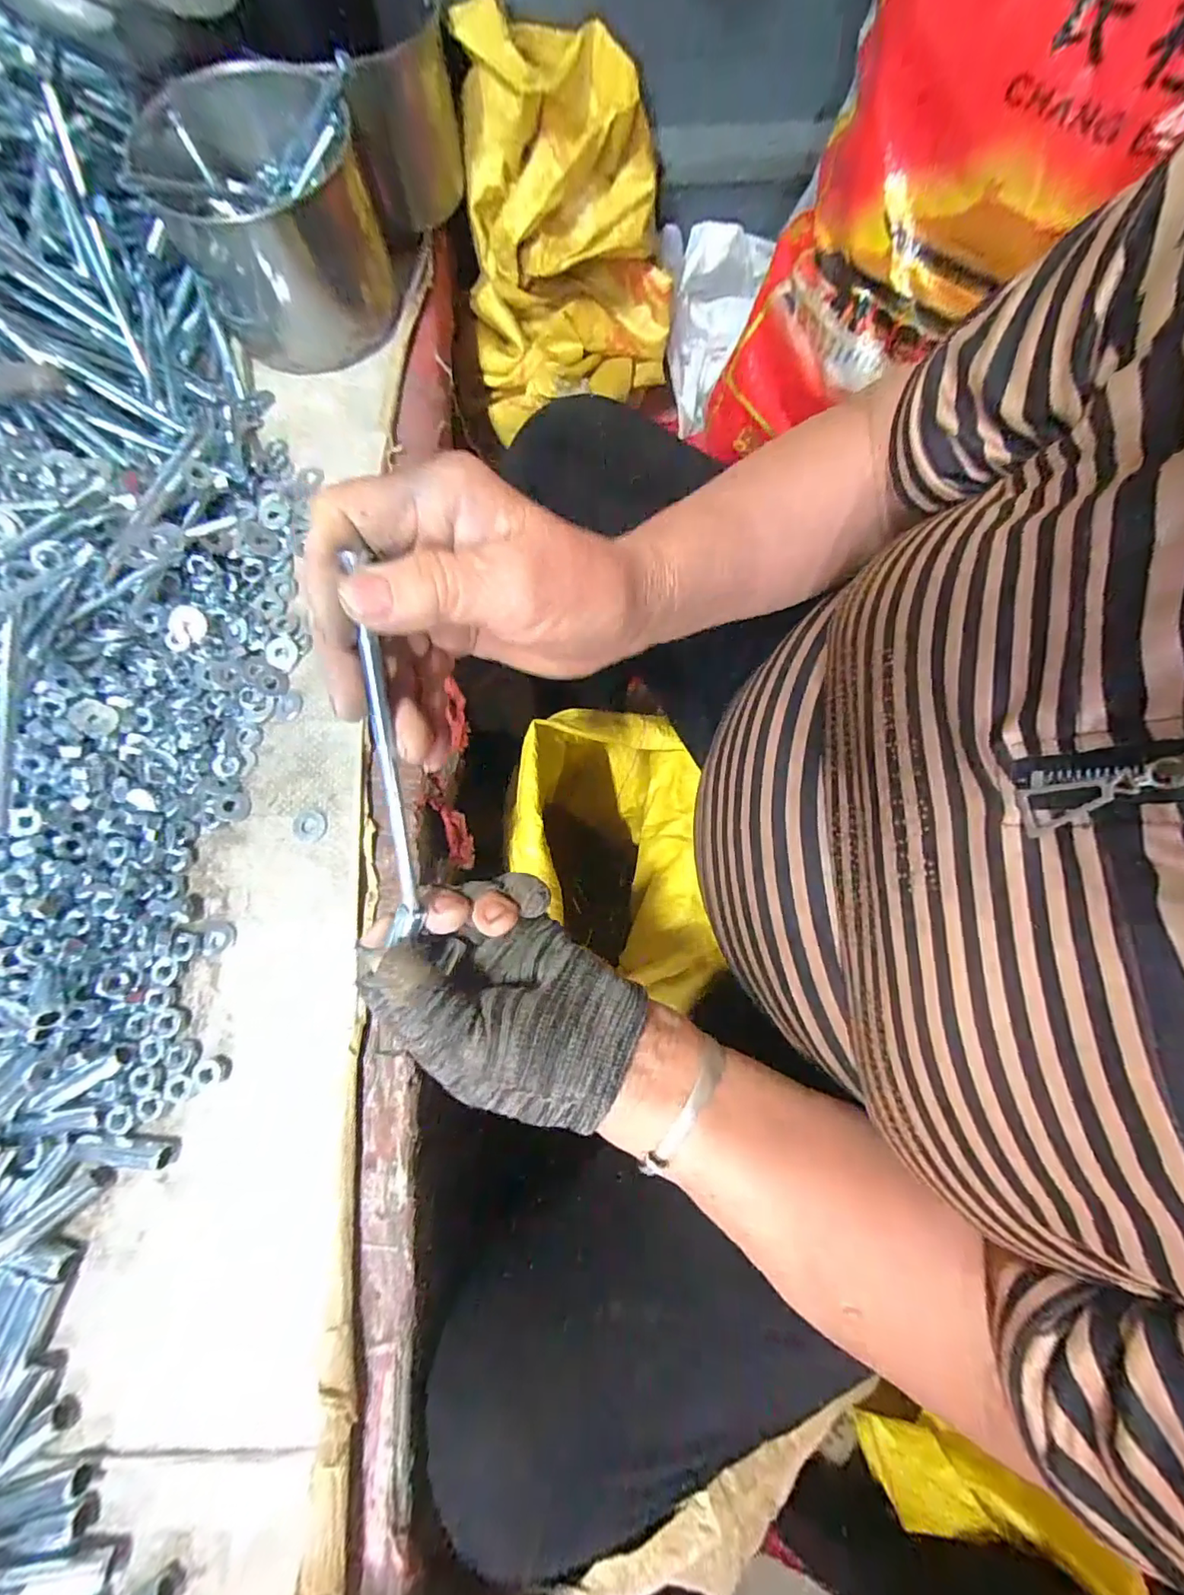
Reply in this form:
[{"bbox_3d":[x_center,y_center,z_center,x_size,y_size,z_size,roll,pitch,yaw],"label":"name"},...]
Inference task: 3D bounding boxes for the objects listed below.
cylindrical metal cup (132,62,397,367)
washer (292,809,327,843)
[{"bbox_3d":[-0.212,-0.387,0.376,0.132,0.102,0.111,-12,74,-3],"label":"cylindrical metal cup"},{"bbox_3d":[-0.162,0.016,0.315,0.019,0.004,0.018,0,74,1],"label":"washer"}]

